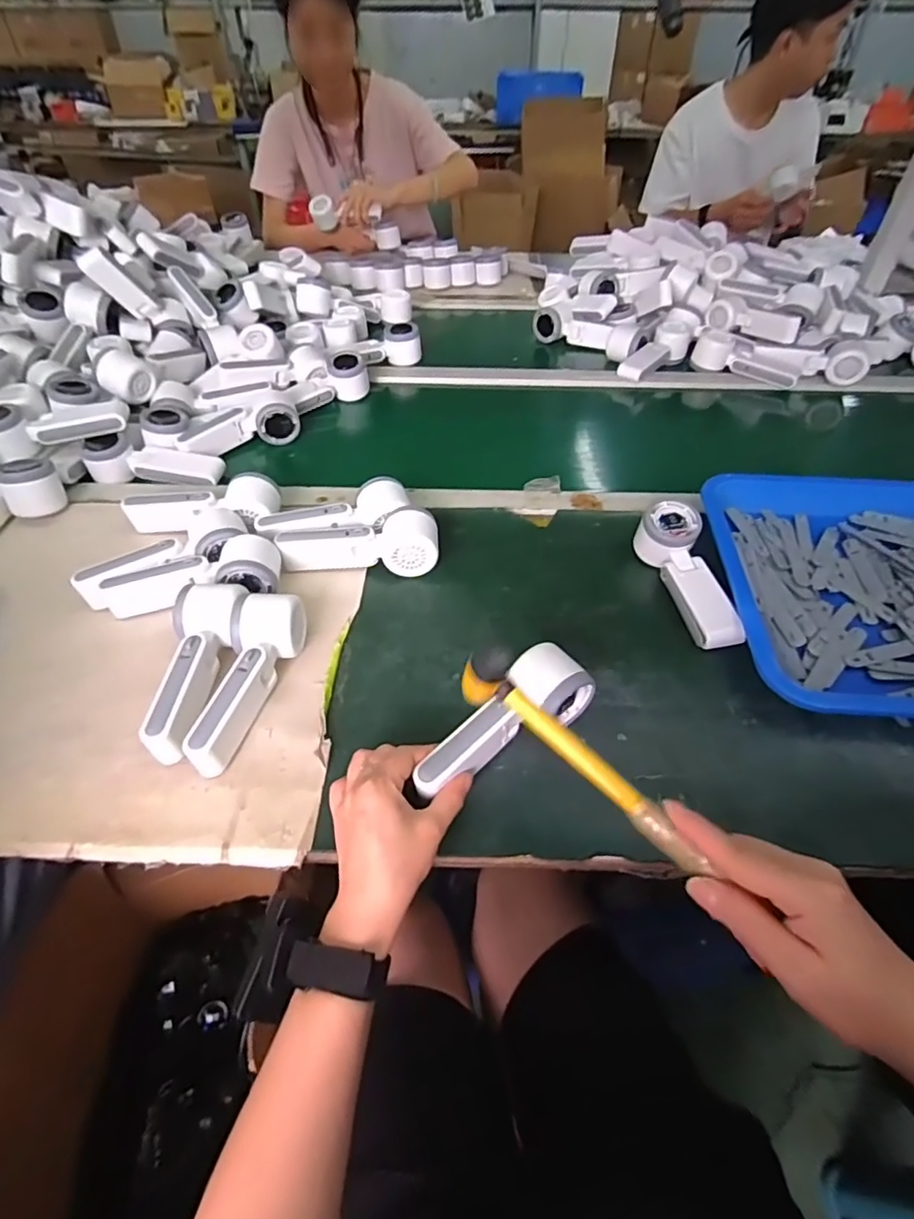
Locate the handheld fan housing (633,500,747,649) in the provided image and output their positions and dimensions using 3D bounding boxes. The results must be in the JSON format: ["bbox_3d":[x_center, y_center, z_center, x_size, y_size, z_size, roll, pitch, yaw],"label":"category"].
[{"bbox_3d":[0.230,-0.037,0.560,0.058,0.049,0.166,-5,47,-3],"label":"handheld fan housing"}]

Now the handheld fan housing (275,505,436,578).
[{"bbox_3d":[-0.103,-0.068,0.600,0.167,0.053,0.060,-5,47,-3],"label":"handheld fan housing"}]

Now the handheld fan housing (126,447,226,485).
[{"bbox_3d":[-0.355,-0.183,0.714,0.108,0.029,0.039,1,46,1],"label":"handheld fan housing"}]

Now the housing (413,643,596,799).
[{"bbox_3d":[0.034,0.091,0.448,0.163,0.047,0.053,-31,56,-23],"label":"housing"}]

